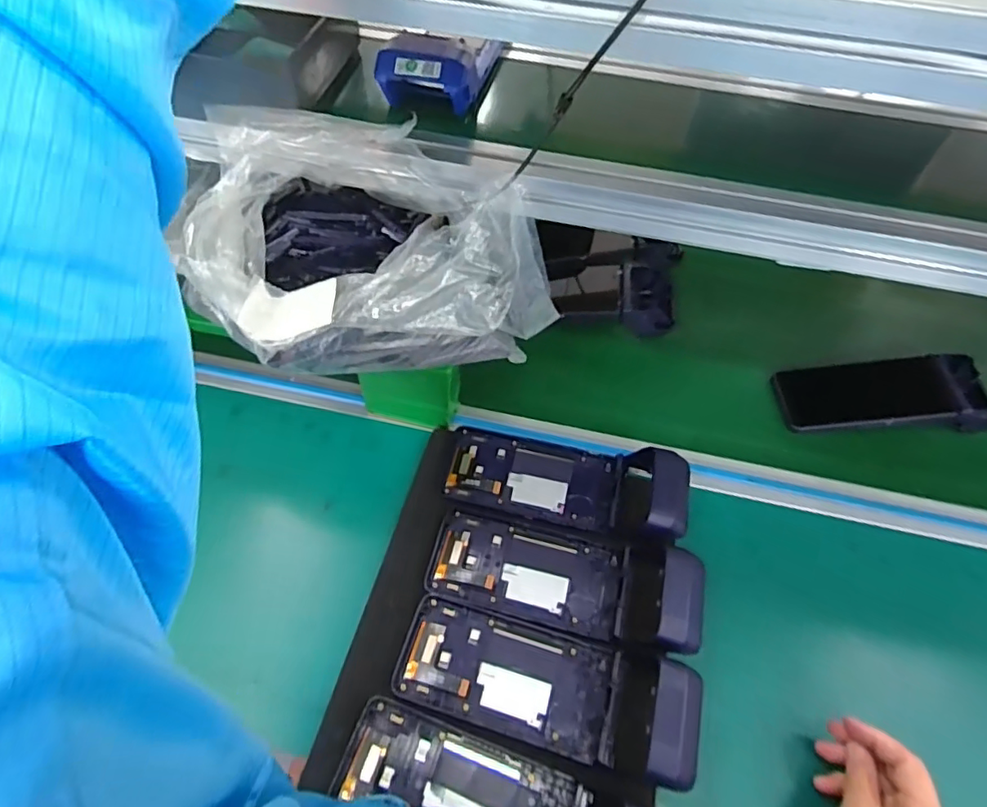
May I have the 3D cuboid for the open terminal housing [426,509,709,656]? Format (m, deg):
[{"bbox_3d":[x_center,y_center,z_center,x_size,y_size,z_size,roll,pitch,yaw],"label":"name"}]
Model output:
[{"bbox_3d":[0.059,0.148,0.483,0.222,0.043,0.084,8,55,16],"label":"open terminal housing"}]

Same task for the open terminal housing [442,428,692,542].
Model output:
[{"bbox_3d":[0.063,0.068,0.524,0.218,0.050,0.091,16,56,7],"label":"open terminal housing"}]

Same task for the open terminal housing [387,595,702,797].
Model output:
[{"bbox_3d":[0.038,0.208,0.428,0.220,0.050,0.087,16,56,7],"label":"open terminal housing"}]

